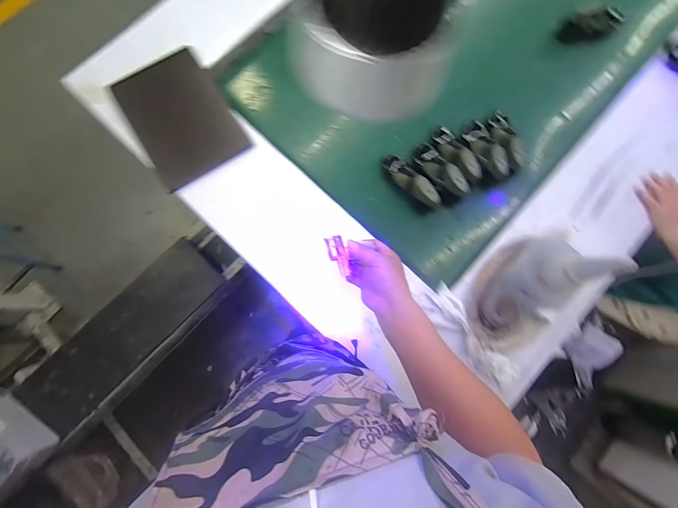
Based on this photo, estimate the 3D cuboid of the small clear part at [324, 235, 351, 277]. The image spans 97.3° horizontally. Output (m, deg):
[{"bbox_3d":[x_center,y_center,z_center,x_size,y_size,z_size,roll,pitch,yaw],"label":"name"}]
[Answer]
[{"bbox_3d":[0.000,0.004,0.471,0.027,0.006,0.065,-17,94,-1],"label":"small clear part"}]

